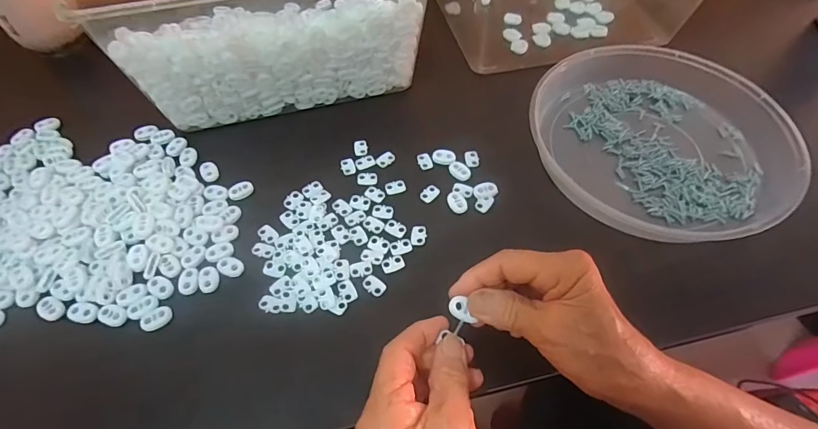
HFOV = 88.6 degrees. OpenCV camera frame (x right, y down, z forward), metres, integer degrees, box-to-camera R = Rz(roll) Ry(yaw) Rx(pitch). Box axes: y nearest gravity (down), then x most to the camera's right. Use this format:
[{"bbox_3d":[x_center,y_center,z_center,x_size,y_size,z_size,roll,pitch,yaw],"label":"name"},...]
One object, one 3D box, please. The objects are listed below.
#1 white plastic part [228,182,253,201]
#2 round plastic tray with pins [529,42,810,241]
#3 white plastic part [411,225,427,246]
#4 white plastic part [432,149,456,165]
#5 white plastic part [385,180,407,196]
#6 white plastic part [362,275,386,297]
[{"bbox_3d":[-0.155,-0.022,0.386,0.022,0.006,0.013,-31,62,-18],"label":"white plastic part"},{"bbox_3d":[0.240,-0.078,0.406,0.207,0.043,0.217,0,57,0],"label":"round plastic tray with pins"},{"bbox_3d":[0.009,0.018,0.364,0.014,0.004,0.019,-2,57,-1],"label":"white plastic part"},{"bbox_3d":[0.034,-0.056,0.408,0.022,0.005,0.016,11,58,7],"label":"white plastic part"},{"bbox_3d":[-0.013,-0.026,0.393,0.019,0.004,0.014,-12,58,-8],"label":"white plastic part"},{"bbox_3d":[-0.028,0.057,0.338,0.019,0.004,0.014,27,62,17],"label":"white plastic part"}]

